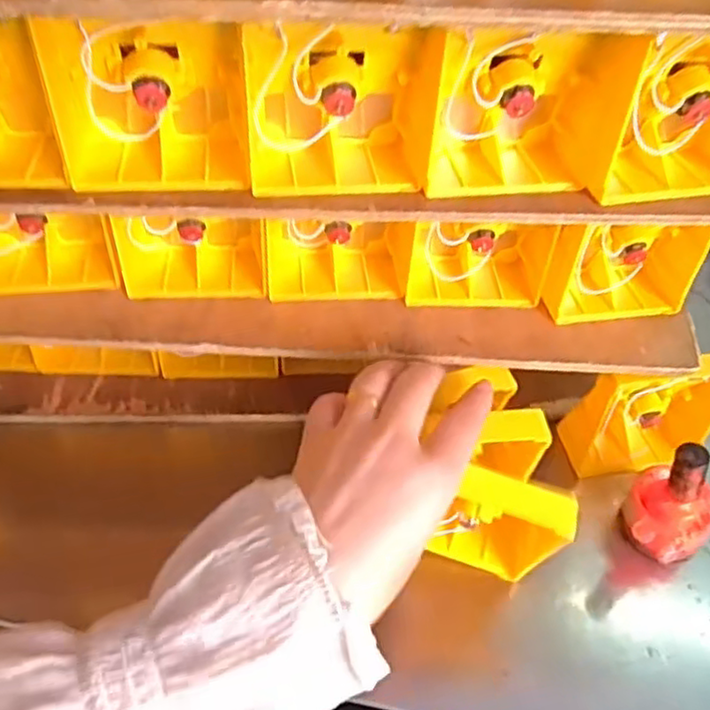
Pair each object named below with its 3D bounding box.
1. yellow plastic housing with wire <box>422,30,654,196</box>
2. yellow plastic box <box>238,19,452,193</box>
[{"bbox_3d":[0.080,-0.116,0.325,0.090,0.068,0.052,1,45,-4],"label":"yellow plastic housing with wire"},{"bbox_3d":[-0.008,-0.118,0.320,0.087,0.064,0.059,-6,46,-10],"label":"yellow plastic box"}]

